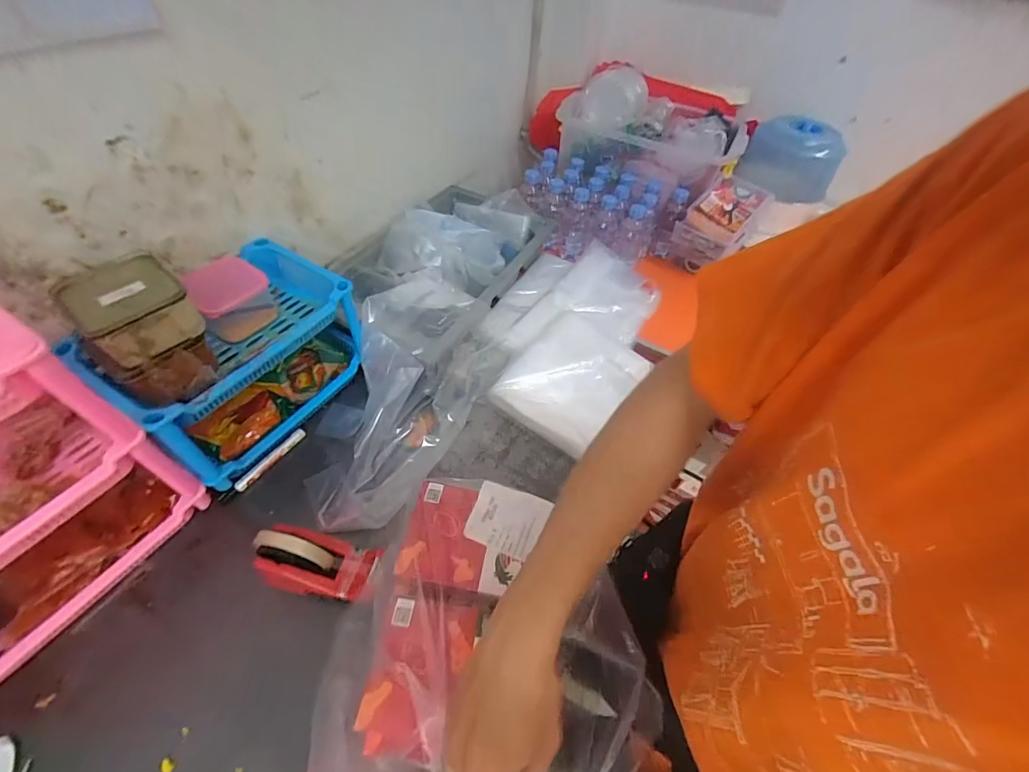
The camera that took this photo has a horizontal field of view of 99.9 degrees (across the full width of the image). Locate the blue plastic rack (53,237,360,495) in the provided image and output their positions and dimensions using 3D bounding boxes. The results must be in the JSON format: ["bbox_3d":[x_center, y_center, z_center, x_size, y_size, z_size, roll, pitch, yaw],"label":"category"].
[{"bbox_3d":[-0.393,-0.040,0.633,0.191,0.201,0.300,28,56,18],"label":"blue plastic rack"}]

